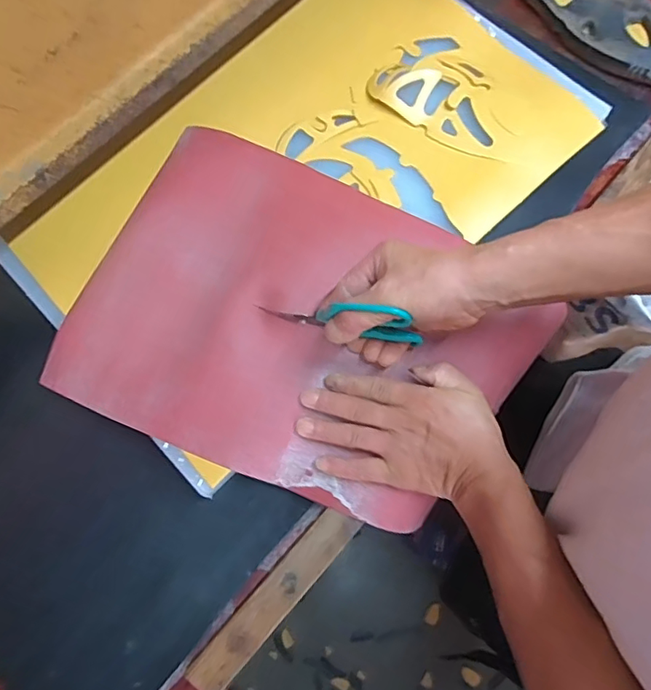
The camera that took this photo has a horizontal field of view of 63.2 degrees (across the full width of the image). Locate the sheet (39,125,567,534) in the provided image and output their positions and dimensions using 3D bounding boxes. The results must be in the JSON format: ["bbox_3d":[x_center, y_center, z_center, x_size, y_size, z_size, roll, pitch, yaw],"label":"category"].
[{"bbox_3d":[-0.018,-0.027,0.515,0.421,0.057,0.311,23,74,9],"label":"sheet"}]

